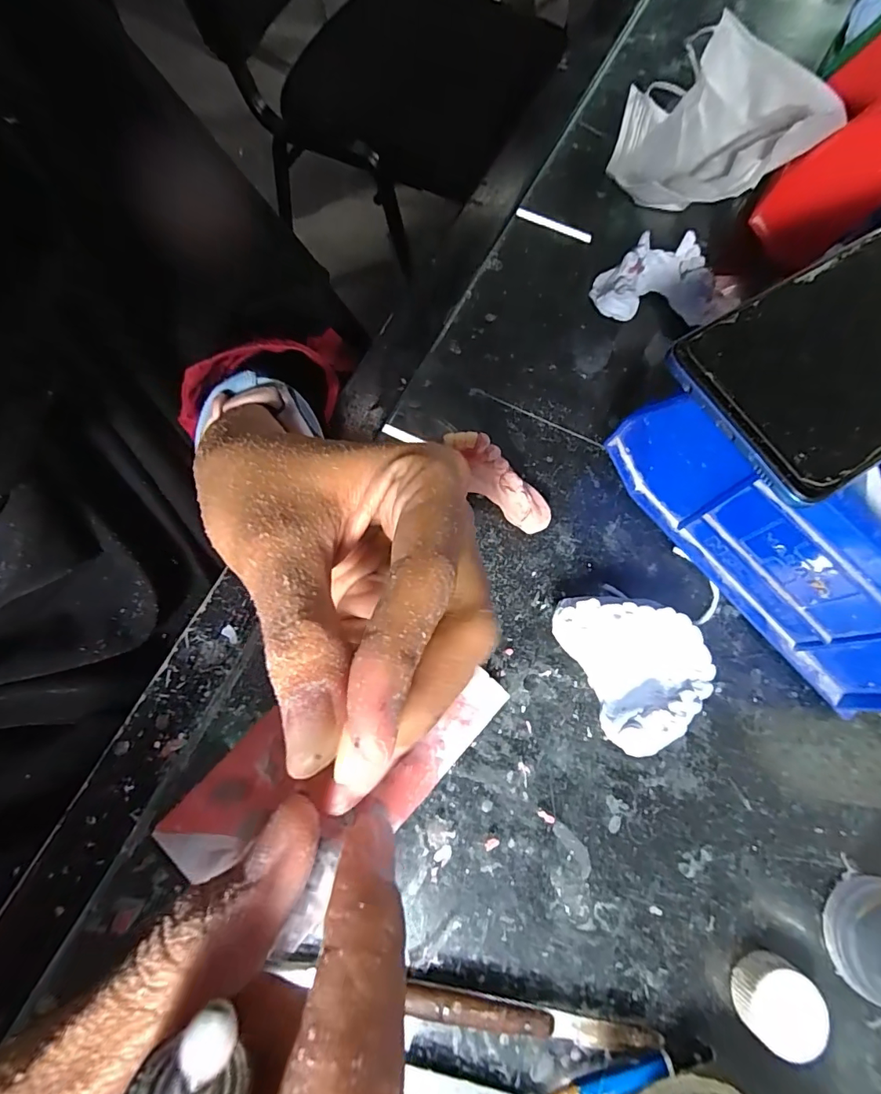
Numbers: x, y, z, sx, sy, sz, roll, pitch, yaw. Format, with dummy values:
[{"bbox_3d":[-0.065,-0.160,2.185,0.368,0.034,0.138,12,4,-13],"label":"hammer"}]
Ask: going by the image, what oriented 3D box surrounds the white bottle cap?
[{"bbox_3d":[0.130,0.177,0.189,0.027,0.016,0.027,1,73,-2],"label":"white bottle cap"}]

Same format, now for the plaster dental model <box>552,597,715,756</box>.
[{"bbox_3d":[0.087,0.051,0.221,0.053,0.029,0.067,-22,75,-8],"label":"plaster dental model"}]

